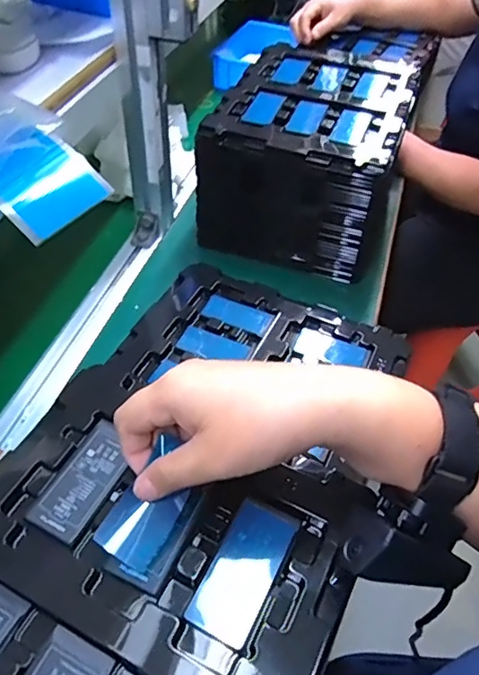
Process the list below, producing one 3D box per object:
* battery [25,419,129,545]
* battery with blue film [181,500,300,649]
[{"bbox_3d":[-0.095,0.087,0.332,0.035,0.004,0.074,22,51,16],"label":"battery"},{"bbox_3d":[0.004,0.129,0.303,0.035,0.011,0.075,23,52,17],"label":"battery with blue film"}]

